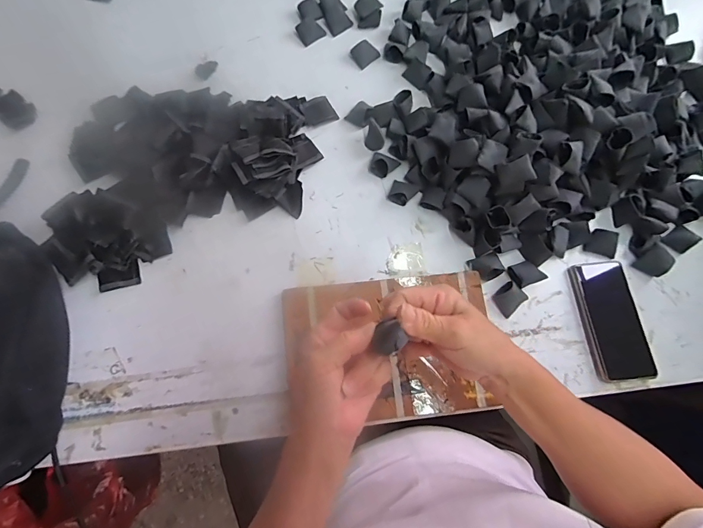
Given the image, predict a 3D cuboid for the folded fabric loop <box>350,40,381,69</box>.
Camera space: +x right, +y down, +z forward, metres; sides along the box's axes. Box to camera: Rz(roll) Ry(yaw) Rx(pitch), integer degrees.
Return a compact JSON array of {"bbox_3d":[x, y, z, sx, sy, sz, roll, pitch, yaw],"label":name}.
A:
[{"bbox_3d":[0.022,-0.358,0.621,0.042,0.012,0.038,-38,79,-10],"label":"folded fabric loop"}]

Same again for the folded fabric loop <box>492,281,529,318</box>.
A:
[{"bbox_3d":[0.217,0.048,0.507,0.039,0.020,0.035,-42,80,-11],"label":"folded fabric loop"}]

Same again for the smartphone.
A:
[{"bbox_3d":[0.357,0.075,0.503,0.079,0.016,0.160,-7,76,-3],"label":"smartphone"}]

